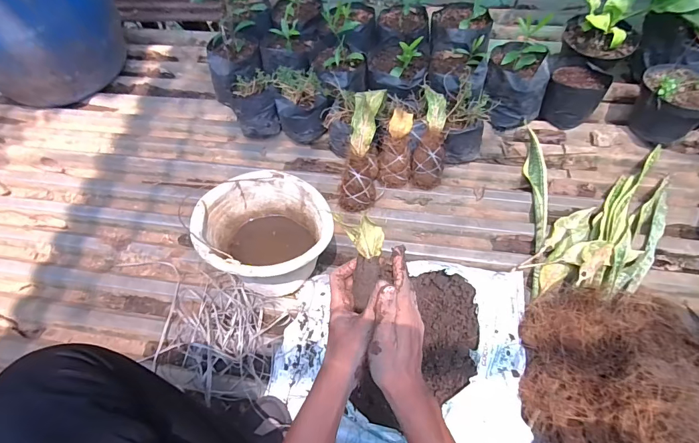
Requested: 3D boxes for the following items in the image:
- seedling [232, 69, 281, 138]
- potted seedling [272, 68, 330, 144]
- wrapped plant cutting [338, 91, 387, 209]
[{"bbox_3d":[-0.243,-0.300,1.019,0.115,0.141,0.099,-12,59,-4],"label":"seedling"},{"bbox_3d":[-0.124,-0.303,1.008,0.128,0.136,0.129,-12,59,-4],"label":"potted seedling"},{"bbox_3d":[0.031,-0.158,0.873,0.075,0.087,0.266,9,103,8],"label":"wrapped plant cutting"}]

